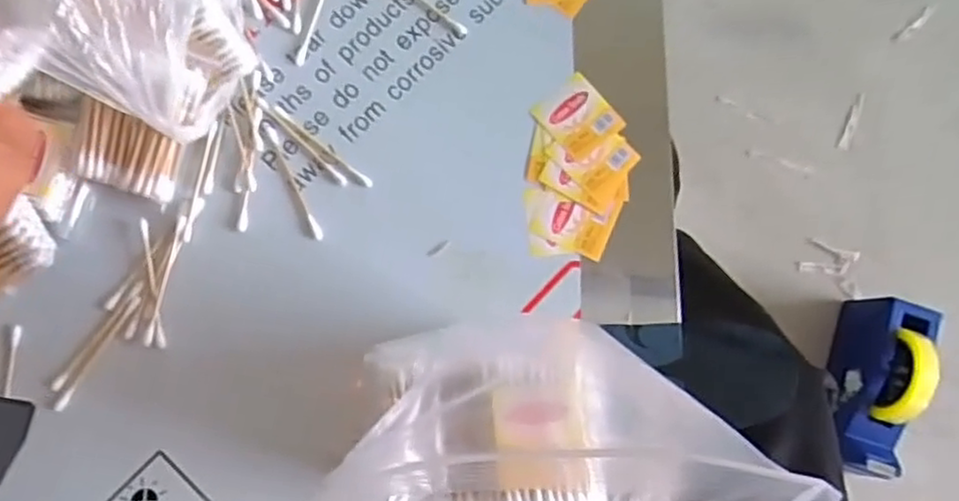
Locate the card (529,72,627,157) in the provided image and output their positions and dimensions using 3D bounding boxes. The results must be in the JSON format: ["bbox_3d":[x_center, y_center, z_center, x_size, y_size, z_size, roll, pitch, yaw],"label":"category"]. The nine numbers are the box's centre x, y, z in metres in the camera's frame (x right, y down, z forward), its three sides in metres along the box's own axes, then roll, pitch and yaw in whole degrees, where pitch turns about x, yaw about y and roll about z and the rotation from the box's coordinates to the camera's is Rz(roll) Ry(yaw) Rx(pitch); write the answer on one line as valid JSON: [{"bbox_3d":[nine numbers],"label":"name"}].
[{"bbox_3d":[0.059,-0.080,0.413,0.038,0.004,0.043,-40,86,-8],"label":"card"}]

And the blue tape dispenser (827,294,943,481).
[{"bbox_3d":[0.459,0.158,0.809,0.059,0.126,0.203,18,81,0],"label":"blue tape dispenser"}]

